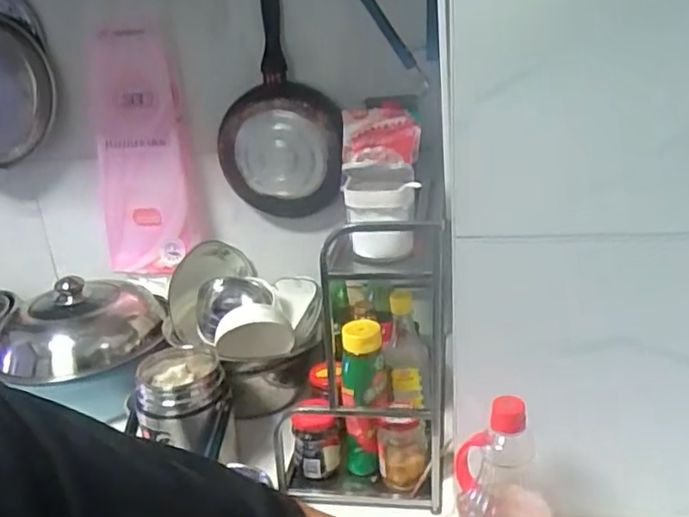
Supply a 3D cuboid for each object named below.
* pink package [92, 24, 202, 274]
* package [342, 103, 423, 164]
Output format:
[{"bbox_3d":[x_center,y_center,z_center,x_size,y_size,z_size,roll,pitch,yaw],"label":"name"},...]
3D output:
[{"bbox_3d":[-0.407,-0.226,1.312,0.226,0.501,0.054,-1,2,20],"label":"pink package"},{"bbox_3d":[0.061,-0.224,1.124,0.047,0.110,0.157,4,2,-45],"label":"package"}]

